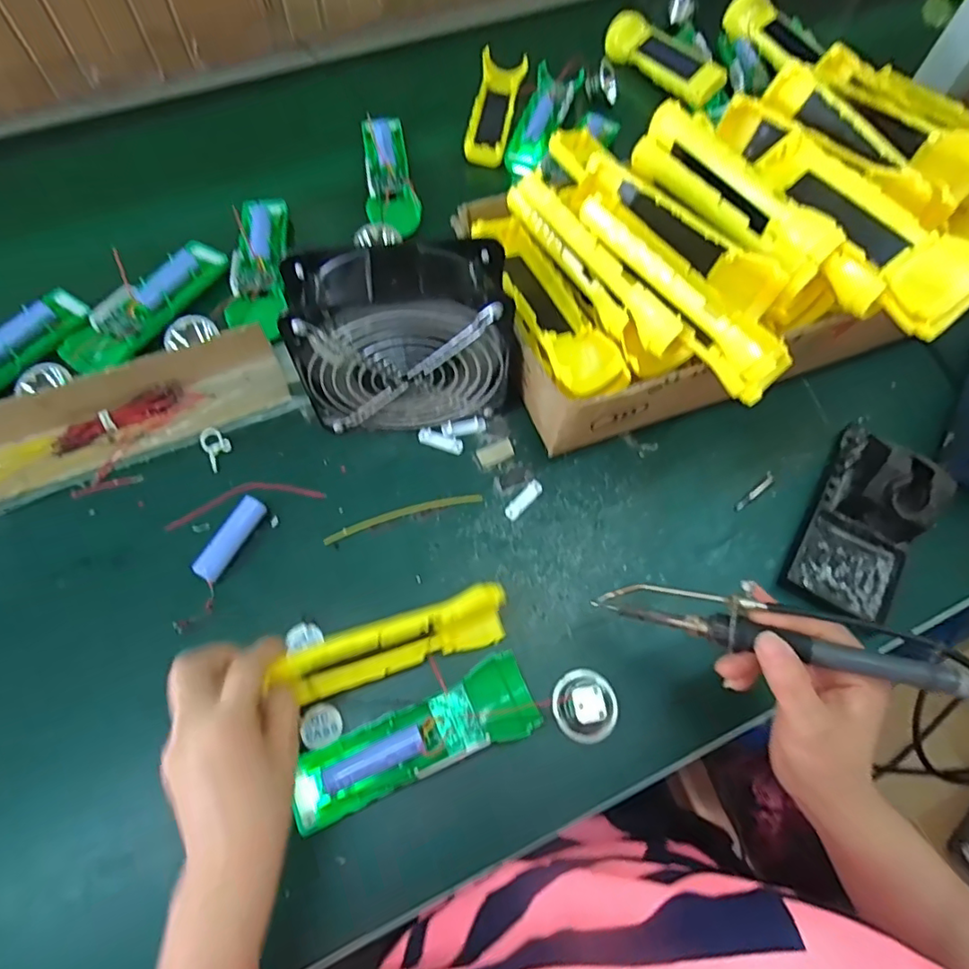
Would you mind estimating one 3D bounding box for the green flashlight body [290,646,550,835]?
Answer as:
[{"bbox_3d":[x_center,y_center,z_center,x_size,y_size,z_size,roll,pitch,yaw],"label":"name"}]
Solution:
[{"bbox_3d":[-0.043,0.166,0.371,0.161,0.031,0.049,-23,69,-12],"label":"green flashlight body"}]

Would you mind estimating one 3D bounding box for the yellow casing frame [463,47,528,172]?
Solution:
[{"bbox_3d":[0.010,-0.429,0.653,0.050,0.019,0.166,12,66,3],"label":"yellow casing frame"}]

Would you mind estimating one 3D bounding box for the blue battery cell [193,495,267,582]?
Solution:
[{"bbox_3d":[-0.190,0.041,0.432,0.019,0.014,0.067,26,67,9],"label":"blue battery cell"}]

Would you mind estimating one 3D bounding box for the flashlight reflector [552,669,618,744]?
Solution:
[{"bbox_3d":[0.069,0.148,0.386,0.042,0.026,0.046,1,66,-2],"label":"flashlight reflector"}]

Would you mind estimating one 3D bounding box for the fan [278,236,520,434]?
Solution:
[{"bbox_3d":[-0.053,-0.103,0.426,0.156,0.149,0.064,-4,66,-4],"label":"fan"}]

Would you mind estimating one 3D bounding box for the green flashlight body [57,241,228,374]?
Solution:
[{"bbox_3d":[-0.306,-0.166,0.524,0.050,0.022,0.167,30,68,11],"label":"green flashlight body"}]

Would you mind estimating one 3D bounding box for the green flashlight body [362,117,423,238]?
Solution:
[{"bbox_3d":[-0.100,-0.319,0.590,0.050,0.017,0.170,-10,67,-7],"label":"green flashlight body"}]

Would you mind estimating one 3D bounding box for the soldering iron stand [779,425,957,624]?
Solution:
[{"bbox_3d":[0.292,0.021,0.421,0.071,0.071,0.146,30,68,11],"label":"soldering iron stand"}]

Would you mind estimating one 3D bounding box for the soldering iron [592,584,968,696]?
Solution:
[{"bbox_3d":[0.170,0.088,0.325,0.217,0.021,0.024,11,63,29],"label":"soldering iron"}]

